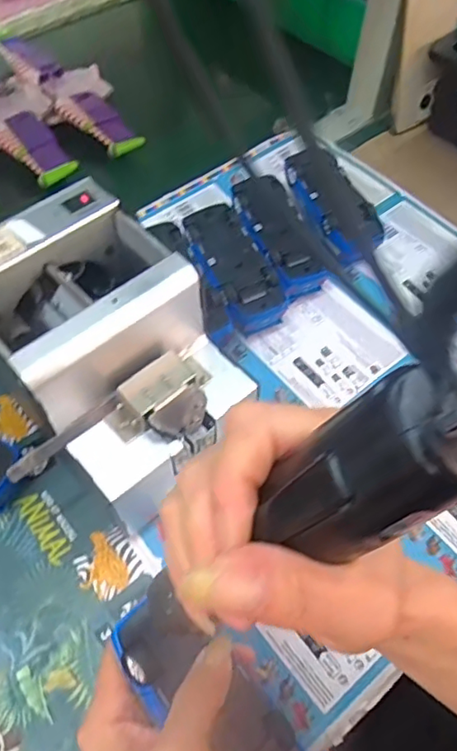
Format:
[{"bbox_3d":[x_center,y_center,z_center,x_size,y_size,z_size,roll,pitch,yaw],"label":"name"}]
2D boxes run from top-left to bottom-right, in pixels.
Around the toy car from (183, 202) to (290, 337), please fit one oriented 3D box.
[{"bbox_3d":[0.002,-0.093,0.487,0.052,0.043,0.124,-21,59,-13],"label":"toy car"}]

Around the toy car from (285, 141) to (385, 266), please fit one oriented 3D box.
[{"bbox_3d":[0.097,-0.165,0.532,0.057,0.047,0.126,-20,58,-12],"label":"toy car"}]

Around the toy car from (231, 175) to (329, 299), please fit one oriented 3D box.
[{"bbox_3d":[0.047,-0.125,0.512,0.056,0.046,0.133,-20,58,-12],"label":"toy car"}]

